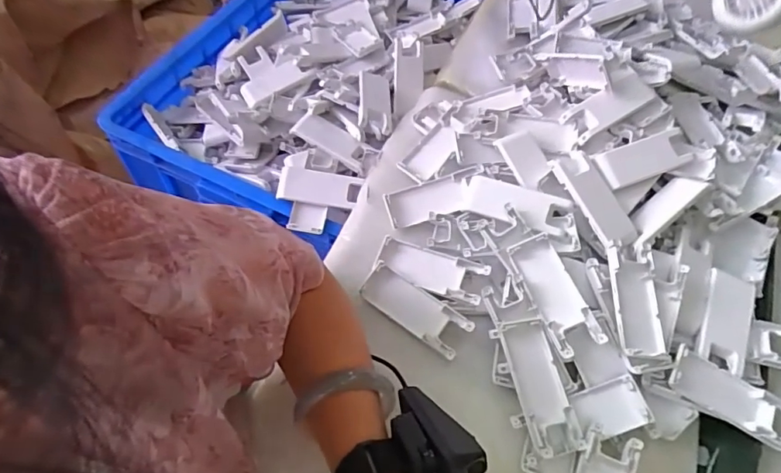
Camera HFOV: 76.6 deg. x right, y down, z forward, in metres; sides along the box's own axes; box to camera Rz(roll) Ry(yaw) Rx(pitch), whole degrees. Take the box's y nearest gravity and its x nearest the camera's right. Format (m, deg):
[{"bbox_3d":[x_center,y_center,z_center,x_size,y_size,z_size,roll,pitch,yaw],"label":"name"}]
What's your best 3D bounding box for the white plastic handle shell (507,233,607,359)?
[{"bbox_3d":[0.141,0.048,0.427,0.039,0.009,0.103,-28,67,6],"label":"white plastic handle shell"}]

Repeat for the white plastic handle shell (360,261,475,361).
[{"bbox_3d":[0.023,0.064,0.449,0.104,0.015,0.039,34,61,17],"label":"white plastic handle shell"}]

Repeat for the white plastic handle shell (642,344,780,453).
[{"bbox_3d":[0.276,0.130,0.412,0.117,0.023,0.043,25,58,12],"label":"white plastic handle shell"}]

